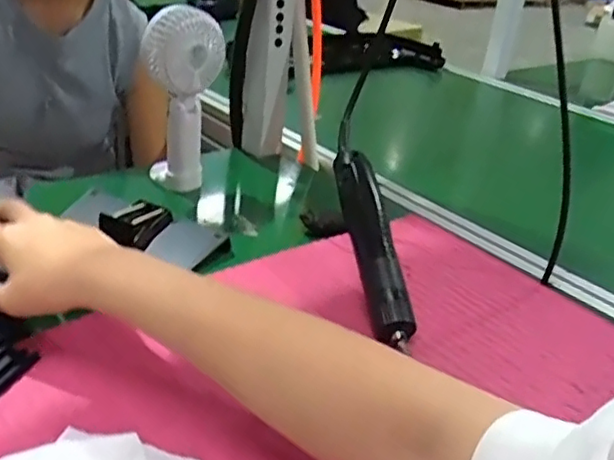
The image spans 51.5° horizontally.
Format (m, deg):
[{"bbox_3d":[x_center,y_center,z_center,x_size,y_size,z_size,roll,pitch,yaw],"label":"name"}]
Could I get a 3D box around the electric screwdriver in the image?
[{"bbox_3d":[0.058,0.009,0.559,0.034,0.034,0.205,1,47,-13],"label":"electric screwdriver"}]

